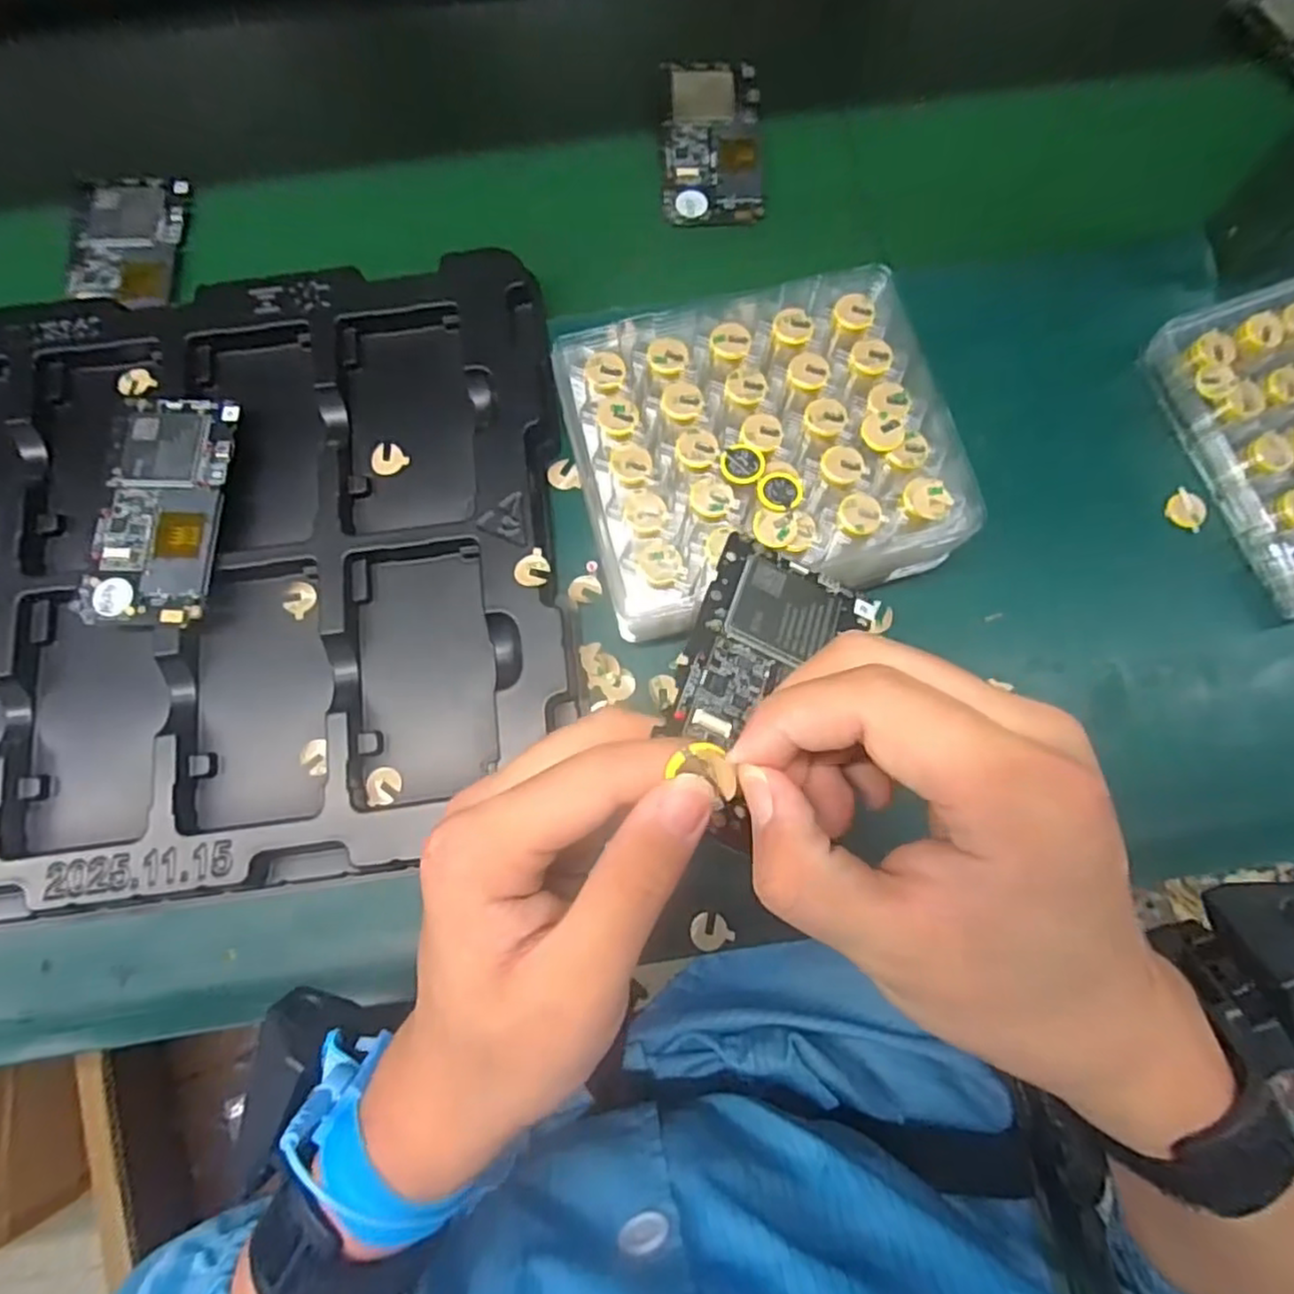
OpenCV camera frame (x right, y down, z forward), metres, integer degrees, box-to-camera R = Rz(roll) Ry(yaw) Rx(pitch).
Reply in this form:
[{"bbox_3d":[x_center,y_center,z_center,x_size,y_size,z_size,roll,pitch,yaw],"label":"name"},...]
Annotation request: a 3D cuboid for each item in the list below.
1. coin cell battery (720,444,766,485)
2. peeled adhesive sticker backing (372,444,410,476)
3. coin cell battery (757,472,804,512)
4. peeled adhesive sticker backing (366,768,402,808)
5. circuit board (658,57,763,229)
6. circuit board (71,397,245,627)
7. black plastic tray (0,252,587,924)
[{"bbox_3d":[0.044,-0.085,0.322,0.020,0.004,0.020,-1,75,0],"label":"coin cell battery"},{"bbox_3d":[-0.145,-0.105,0.391,0.018,0.004,0.019,0,75,0],"label":"peeled adhesive sticker backing"},{"bbox_3d":[0.061,-0.071,0.318,0.020,0.004,0.019,-44,79,-10],"label":"coin cell battery"},{"bbox_3d":[-0.130,0.069,0.348,0.016,0.004,0.018,-9,75,-2],"label":"peeled adhesive sticker backing"},{"bbox_3d":[0.042,-0.326,0.454,0.063,0.013,0.120,0,75,0],"label":"circuit board"},{"bbox_3d":[-0.253,-0.073,0.369,0.064,0.012,0.124,4,75,2],"label":"circuit board"},{"bbox_3d":[-0.326,-0.030,0.374,0.563,0.034,0.330,-7,75,-1],"label":"black plastic tray"}]

